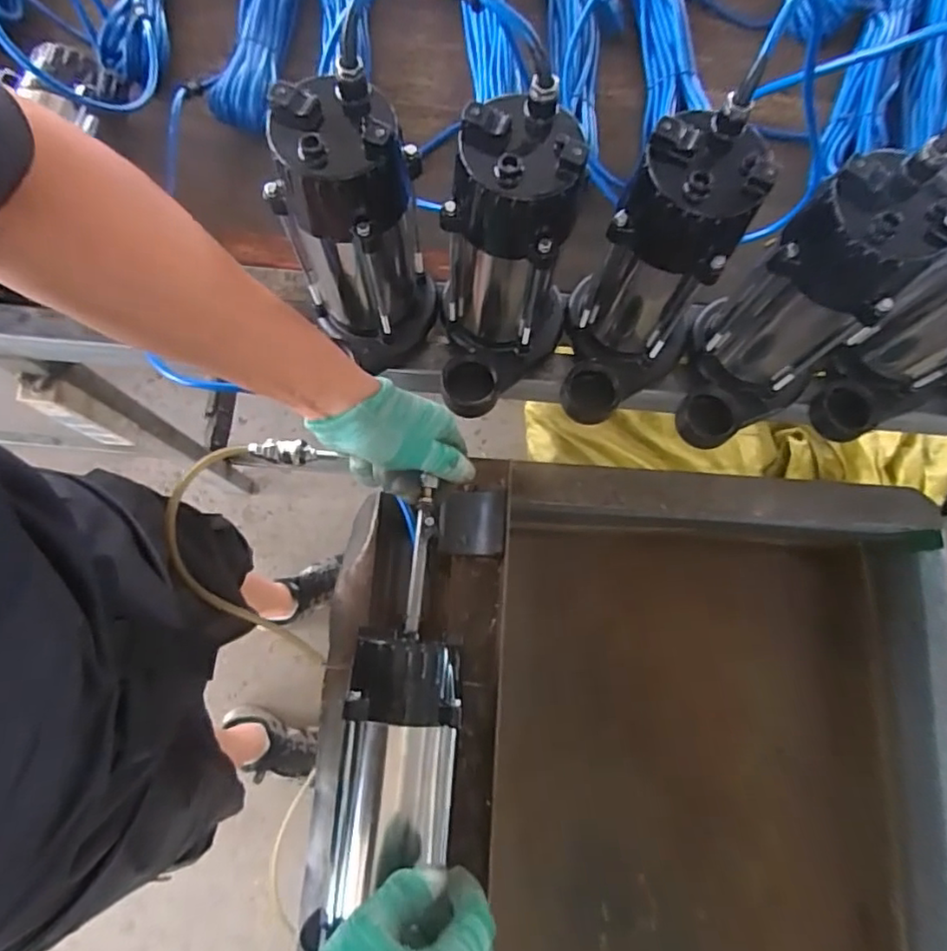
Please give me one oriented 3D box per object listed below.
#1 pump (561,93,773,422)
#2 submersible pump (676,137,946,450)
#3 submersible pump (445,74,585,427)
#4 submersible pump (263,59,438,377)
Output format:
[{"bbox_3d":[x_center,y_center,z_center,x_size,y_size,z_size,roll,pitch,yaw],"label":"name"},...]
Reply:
[{"bbox_3d":[0.141,-0.146,0.486,0.108,0.224,0.141,21,77,3],"label":"pump"},{"bbox_3d":[0.255,-0.126,0.483,0.144,0.222,0.113,-37,81,-10],"label":"submersible pump"},{"bbox_3d":[0.031,-0.159,0.487,0.113,0.228,0.144,2,77,-1],"label":"submersible pump"},{"bbox_3d":[-0.087,-0.193,0.490,0.108,0.232,0.101,-32,80,-9],"label":"submersible pump"}]

